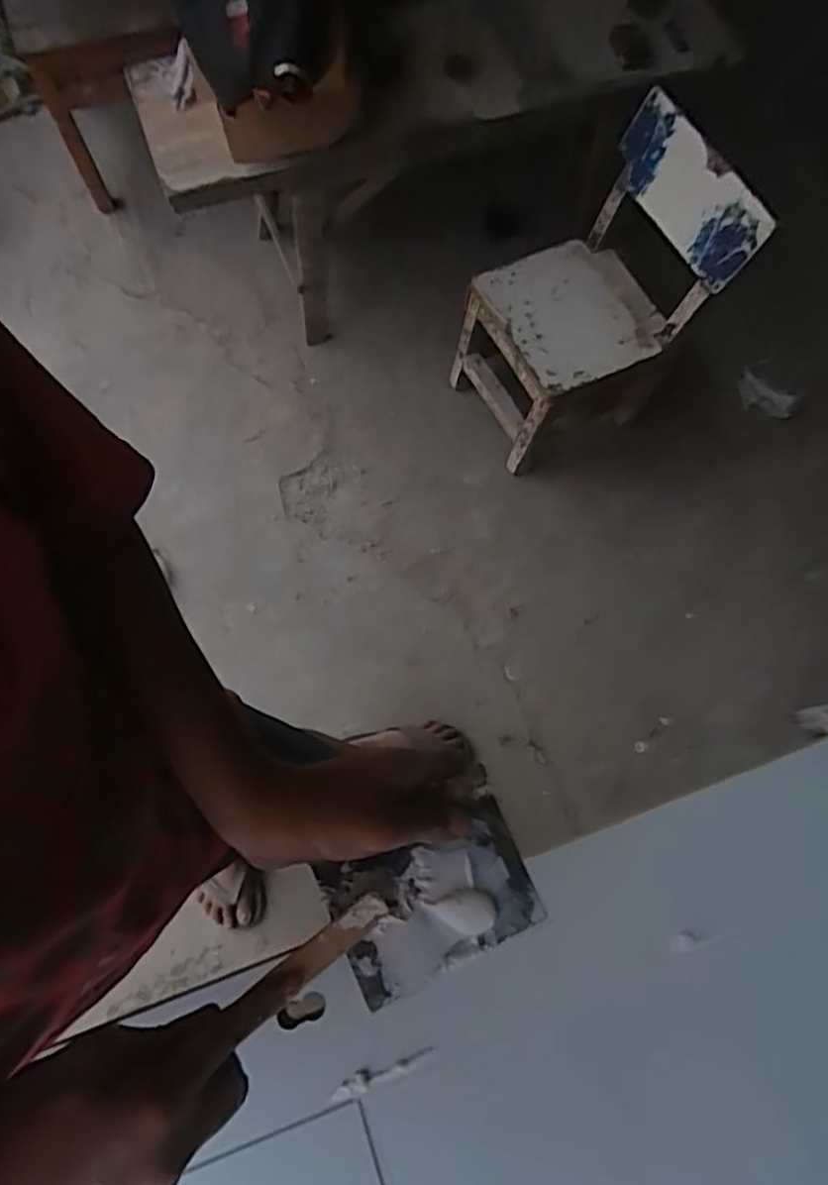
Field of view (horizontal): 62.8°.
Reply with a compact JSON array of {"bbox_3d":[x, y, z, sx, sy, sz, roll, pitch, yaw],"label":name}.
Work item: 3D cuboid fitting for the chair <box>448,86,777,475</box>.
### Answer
[{"bbox_3d":[0.337,-0.594,1.389,0.356,0.570,0.348,-22,74,-10],"label":"chair"}]

